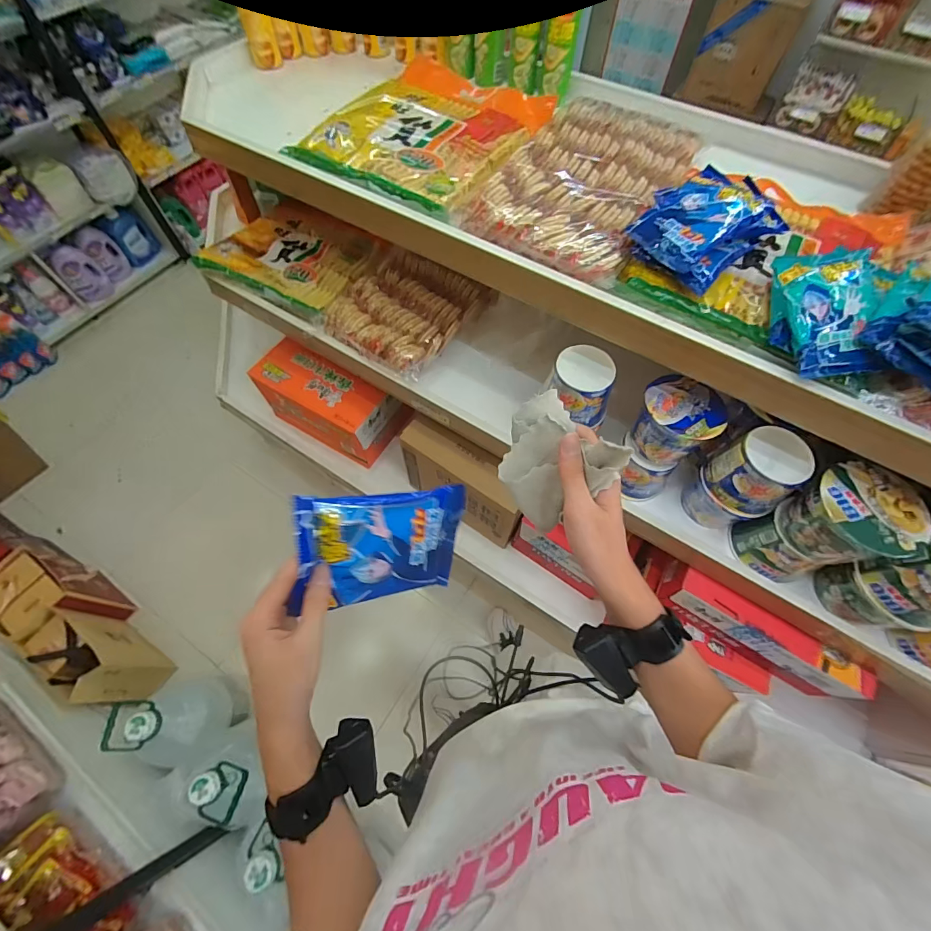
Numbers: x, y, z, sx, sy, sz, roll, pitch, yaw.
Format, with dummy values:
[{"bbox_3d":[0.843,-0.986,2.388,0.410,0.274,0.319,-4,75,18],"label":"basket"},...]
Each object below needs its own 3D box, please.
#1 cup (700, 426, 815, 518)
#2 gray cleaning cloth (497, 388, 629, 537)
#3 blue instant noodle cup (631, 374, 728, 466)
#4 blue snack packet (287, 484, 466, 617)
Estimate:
[{"bbox_3d":[0.485,0.014,0.687,0.108,0.111,0.113,1,63,-1],"label":"cup"},{"bbox_3d":[0.073,-0.004,0.385,0.076,0.104,0.102,-26,67,-14],"label":"gray cleaning cloth"},{"bbox_3d":[0.367,-0.078,0.725,0.132,0.111,0.125,1,63,-1],"label":"blue instant noodle cup"},{"bbox_3d":[-0.080,0.083,0.410,0.171,0.120,0.012,-2,23,-34],"label":"blue snack packet"}]

